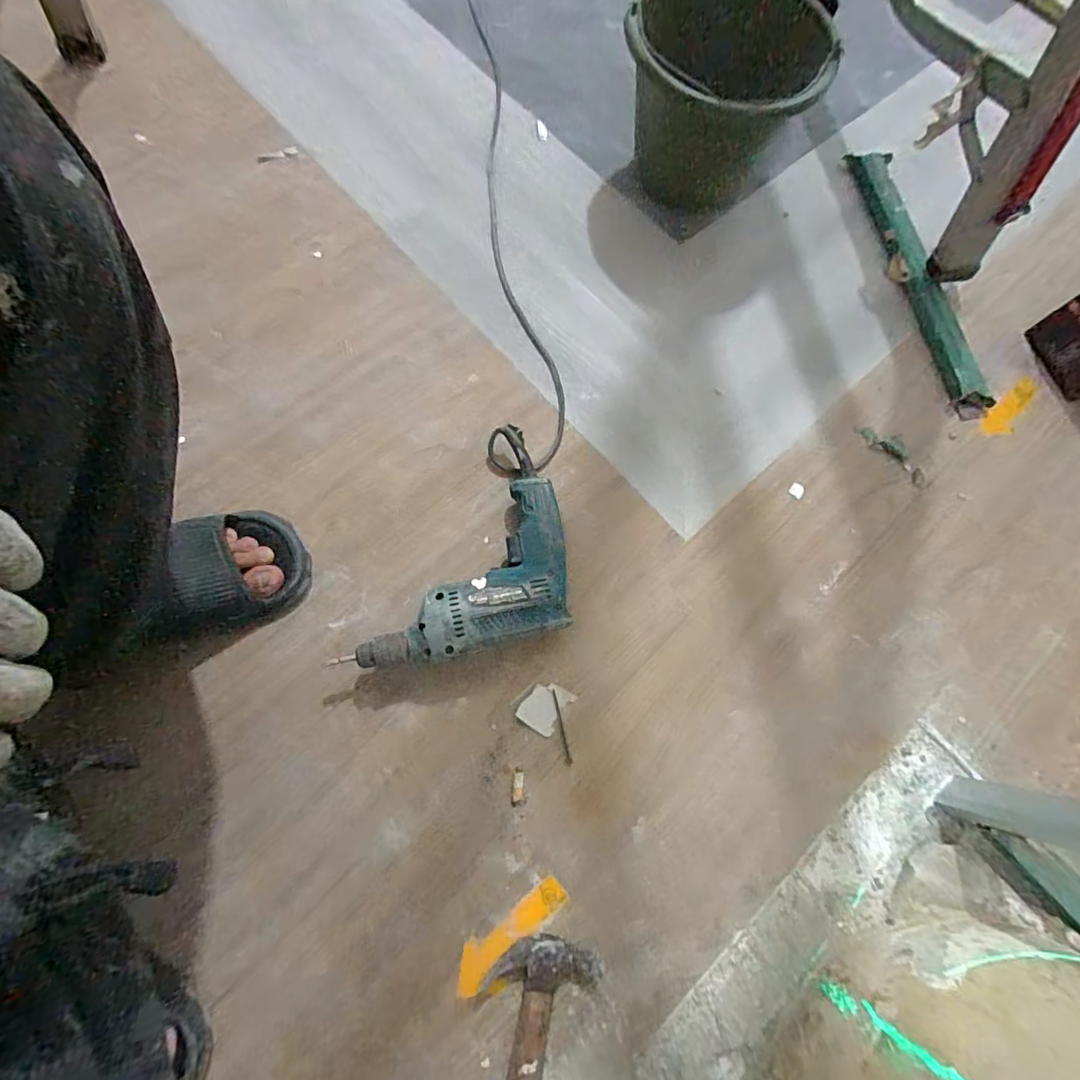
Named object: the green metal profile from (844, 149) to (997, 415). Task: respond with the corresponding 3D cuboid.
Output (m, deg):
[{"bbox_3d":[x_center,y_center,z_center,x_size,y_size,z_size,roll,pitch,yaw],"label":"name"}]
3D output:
[{"bbox_3d":[0.526,-0.369,0.710,0.062,0.017,0.436,-9,74,-5],"label":"green metal profile"}]

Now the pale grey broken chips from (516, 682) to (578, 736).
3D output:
[{"bbox_3d":[0.006,0.172,0.528,0.041,0.004,0.049,33,75,7],"label":"pale grey broken chips"}]

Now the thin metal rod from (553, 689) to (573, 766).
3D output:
[{"bbox_3d":[0.023,0.193,0.528,0.006,0.004,0.074,-10,74,-5],"label":"thin metal rod"}]

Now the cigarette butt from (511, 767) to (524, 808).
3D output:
[{"bbox_3d":[-0.022,0.244,0.505,0.011,0.004,0.036,2,74,-2],"label":"cigarette butt"}]

